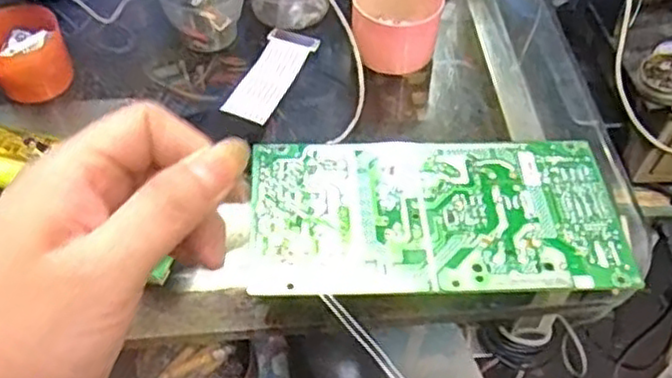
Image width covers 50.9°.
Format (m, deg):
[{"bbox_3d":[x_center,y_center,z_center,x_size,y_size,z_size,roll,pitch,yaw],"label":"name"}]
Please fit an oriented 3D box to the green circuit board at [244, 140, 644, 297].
[{"bbox_3d":[0.059,0.013,0.419,0.217,0.014,0.113,-2,53,-2],"label":"green circuit board"}]

